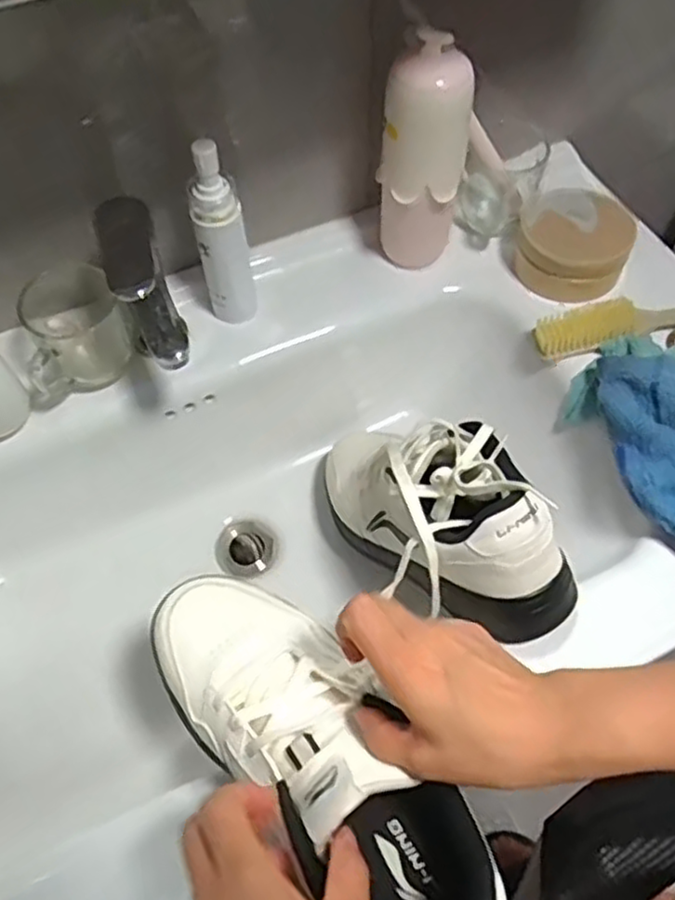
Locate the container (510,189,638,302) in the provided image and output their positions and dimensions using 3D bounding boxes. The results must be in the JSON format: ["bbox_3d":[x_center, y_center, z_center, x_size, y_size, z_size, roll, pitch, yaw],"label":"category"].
[{"bbox_3d":[0.227,-0.199,0.686,0.103,0.048,0.111,0,59,1],"label":"container"}]

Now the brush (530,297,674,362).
[{"bbox_3d":[0.291,-0.123,0.645,0.218,0.037,0.033,-9,59,-5],"label":"brush"}]

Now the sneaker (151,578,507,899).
[{"bbox_3d":[-0.014,0.171,0.413,0.088,0.093,0.265,-40,61,-18],"label":"sneaker"}]

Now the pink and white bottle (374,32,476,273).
[{"bbox_3d":[0.077,-0.250,0.635,0.075,0.209,0.059,6,59,4],"label":"pink and white bottle"}]

